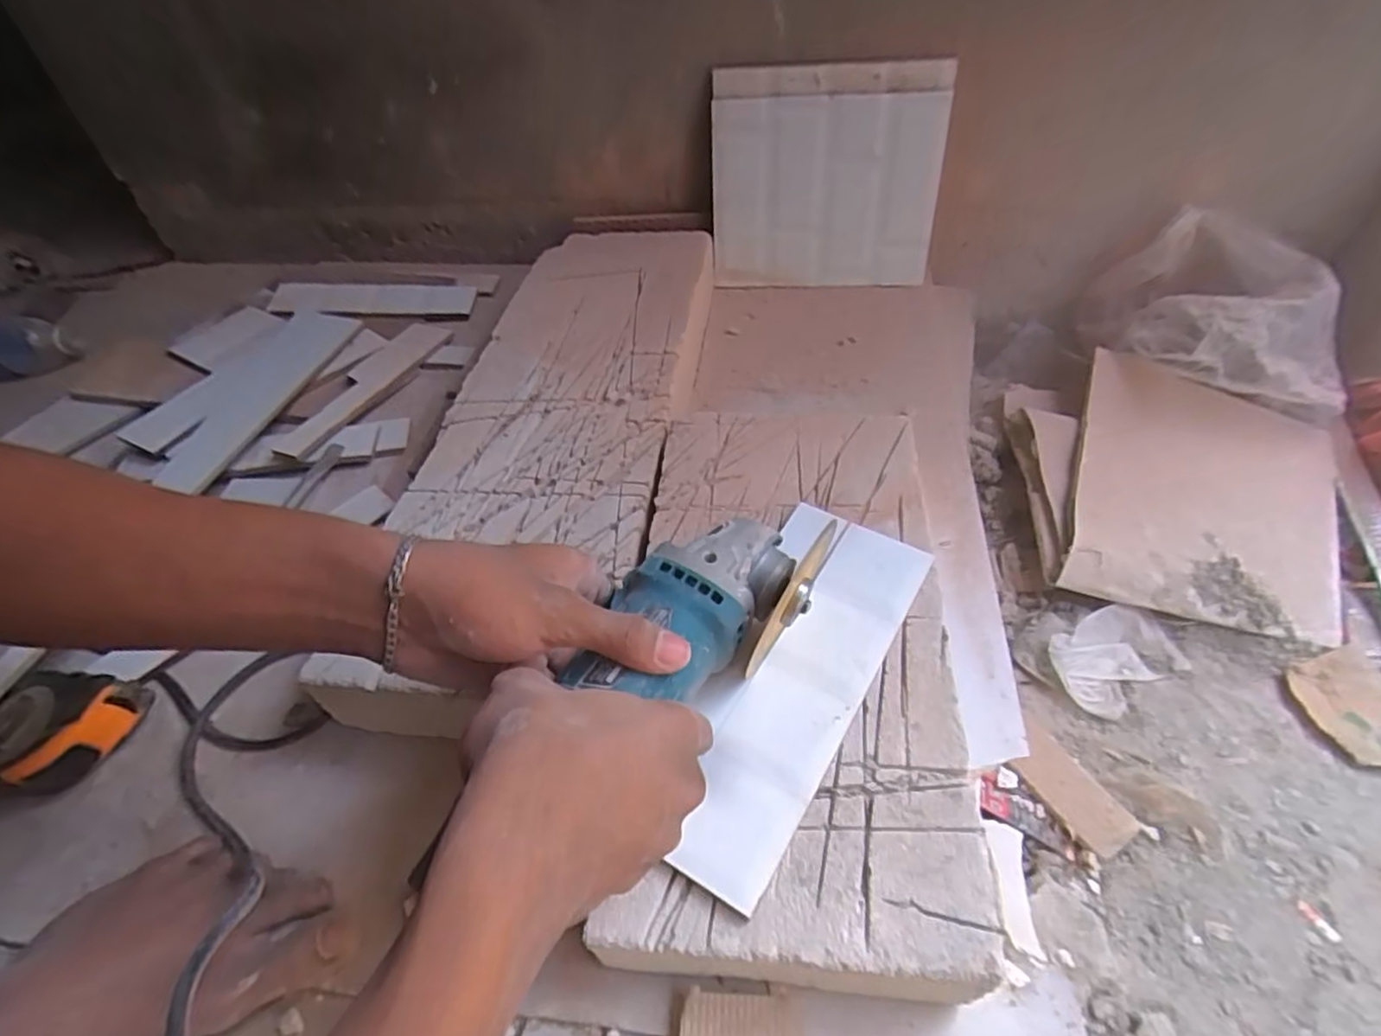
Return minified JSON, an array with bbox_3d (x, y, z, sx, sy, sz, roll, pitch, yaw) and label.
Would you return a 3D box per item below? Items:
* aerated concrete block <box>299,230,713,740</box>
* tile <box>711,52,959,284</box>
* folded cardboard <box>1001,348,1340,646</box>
[{"bbox_3d":[-0.108,-0.086,0.624,0.191,0.076,0.573,4,50,8],"label":"aerated concrete block"},{"bbox_3d":[0.147,-0.364,0.744,0.242,0.217,0.021,0,41,3],"label":"tile"},{"bbox_3d":[0.511,-0.030,0.713,0.332,0.111,0.272,7,50,10],"label":"folded cardboard"}]

